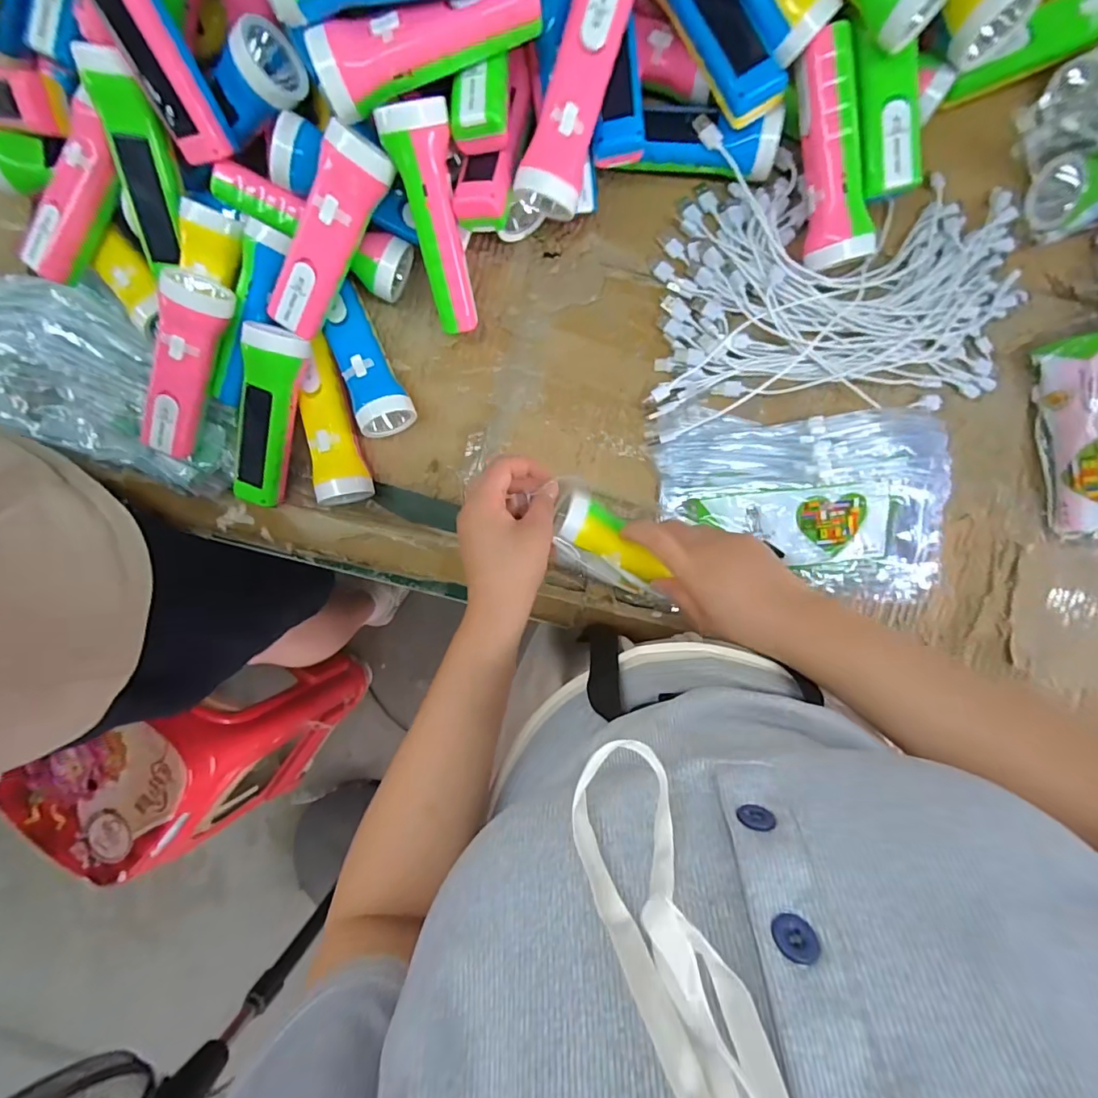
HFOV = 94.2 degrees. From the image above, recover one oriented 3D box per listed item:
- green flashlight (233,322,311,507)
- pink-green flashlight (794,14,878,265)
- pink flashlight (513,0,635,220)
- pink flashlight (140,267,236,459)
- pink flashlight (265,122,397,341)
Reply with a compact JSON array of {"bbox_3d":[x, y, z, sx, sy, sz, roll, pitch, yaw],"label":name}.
[{"bbox_3d":[-0.258,-0.118,0.464,0.045,0.043,0.161,20,110,2],"label":"green flashlight"},{"bbox_3d":[0.226,-0.310,0.405,0.047,0.047,0.156,-14,96,6],"label":"pink-green flashlight"},{"bbox_3d":[0.020,-0.348,0.387,0.048,0.040,0.159,19,98,2],"label":"pink flashlight"},{"bbox_3d":[-0.325,-0.157,0.455,0.046,0.053,0.162,31,114,0],"label":"pink flashlight"},{"bbox_3d":[-0.181,-0.250,0.413,0.044,0.043,0.157,41,119,-1],"label":"pink flashlight"}]

